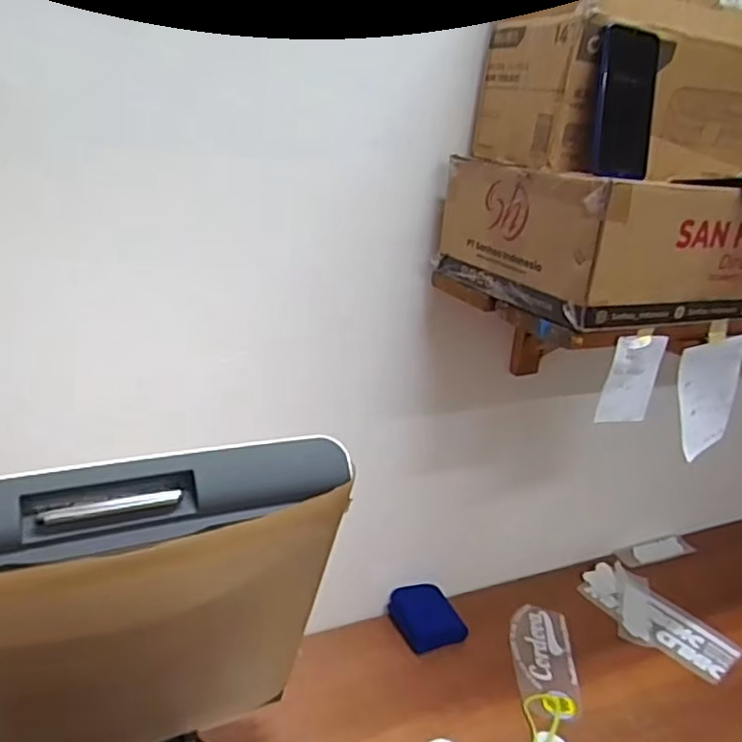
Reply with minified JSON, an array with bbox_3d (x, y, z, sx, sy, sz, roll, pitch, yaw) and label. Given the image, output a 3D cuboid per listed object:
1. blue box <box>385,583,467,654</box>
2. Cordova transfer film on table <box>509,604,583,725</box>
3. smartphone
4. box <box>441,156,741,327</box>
[{"bbox_3d":[0.099,0.437,1.160,0.115,0.031,0.118,-6,28,-27],"label":"blue box"},{"bbox_3d":[0.300,0.495,1.121,0.105,0.005,0.243,9,25,4],"label":"Cordova transfer film on table"},{"bbox_3d":[0.280,-0.291,0.707,0.073,0.152,0.009,-2,10,-15],"label":"smartphone"},{"bbox_3d":[0.428,-0.188,0.871,0.594,0.145,0.286,-4,25,-24],"label":"box"}]

